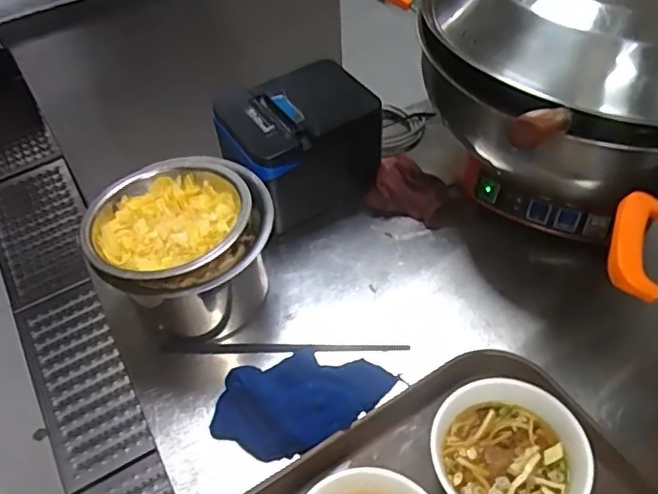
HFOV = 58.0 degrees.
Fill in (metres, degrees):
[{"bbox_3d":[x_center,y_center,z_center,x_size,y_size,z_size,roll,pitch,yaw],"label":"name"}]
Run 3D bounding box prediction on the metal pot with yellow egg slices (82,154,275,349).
[{"bbox_3d":[-0.152,0.005,0.665,0.176,0.143,0.176,-1,50,2],"label":"metal pot with yellow egg slices"}]

